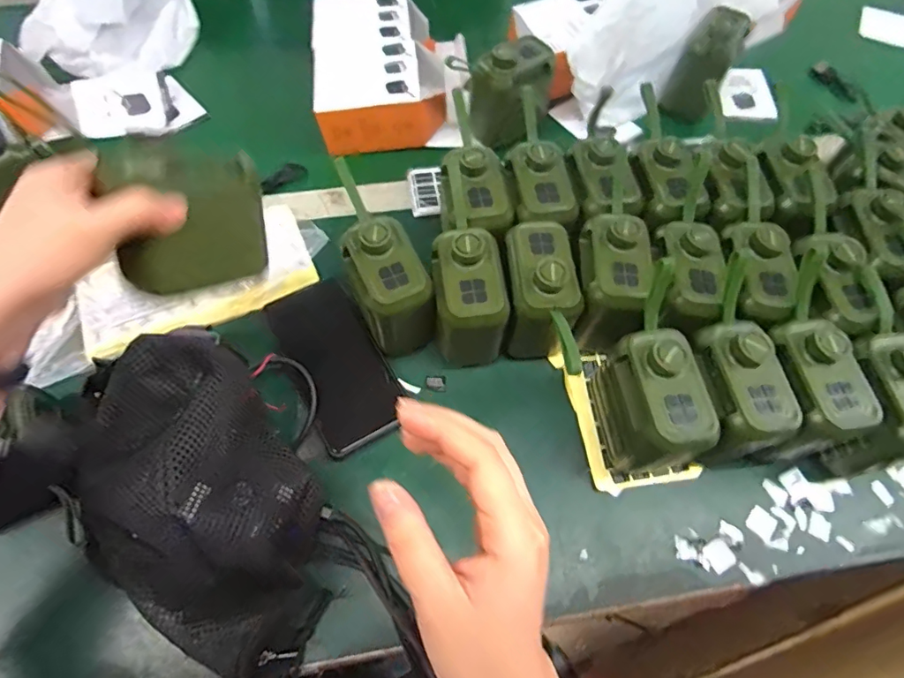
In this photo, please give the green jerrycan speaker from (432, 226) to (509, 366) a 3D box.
[{"bbox_3d":[0.013,-0.027,0.413,0.055,0.099,0.089,-5,65,-3],"label":"green jerrycan speaker"}]

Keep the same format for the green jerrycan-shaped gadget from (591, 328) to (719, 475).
[{"bbox_3d":[0.143,0.052,0.375,0.056,0.106,0.089,-10,65,-6],"label":"green jerrycan-shaped gadget"}]

